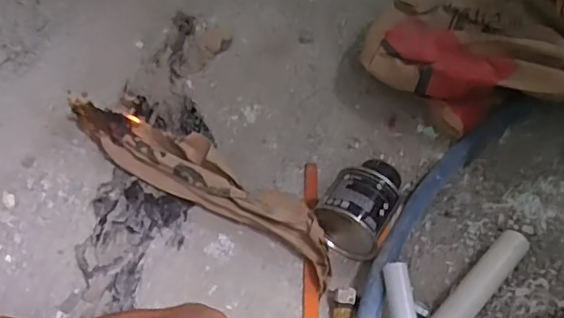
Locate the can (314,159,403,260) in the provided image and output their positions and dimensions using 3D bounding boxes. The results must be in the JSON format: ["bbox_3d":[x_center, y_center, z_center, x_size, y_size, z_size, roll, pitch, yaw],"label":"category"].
[{"bbox_3d":[0.071,0.040,0.509,0.065,0.064,0.081,25,55,15],"label":"can"}]

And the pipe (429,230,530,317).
[{"bbox_3d":[0.162,0.114,0.476,0.025,0.023,0.144,39,59,23],"label":"pipe"}]

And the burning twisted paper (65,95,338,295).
[{"bbox_3d":[-0.074,0.014,0.530,0.302,0.049,0.064,28,56,17],"label":"burning twisted paper"}]

